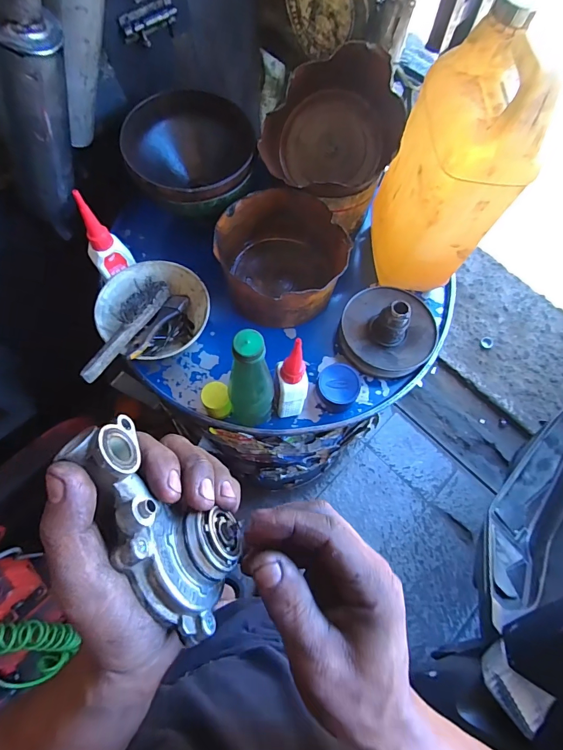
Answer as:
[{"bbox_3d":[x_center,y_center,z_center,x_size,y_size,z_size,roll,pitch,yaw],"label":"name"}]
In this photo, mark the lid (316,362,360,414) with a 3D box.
[{"bbox_3d":[0.081,0.018,0.550,0.061,0.049,0.060,-35,74,-14],"label":"lid"}]

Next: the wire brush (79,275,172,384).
[{"bbox_3d":[-0.213,-0.066,0.522,0.039,0.033,0.185,18,56,5],"label":"wire brush"}]

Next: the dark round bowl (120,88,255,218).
[{"bbox_3d":[-0.140,-0.324,0.599,0.181,0.095,0.182,1,69,-2],"label":"dark round bowl"}]

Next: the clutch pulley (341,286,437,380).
[{"bbox_3d":[0.164,-0.077,0.571,0.145,0.070,0.148,41,73,13],"label":"clutch pulley"}]

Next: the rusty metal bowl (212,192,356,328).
[{"bbox_3d":[-0.008,-0.171,0.595,0.168,0.106,0.189,-17,71,-8],"label":"rusty metal bowl"}]

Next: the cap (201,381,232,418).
[{"bbox_3d":[-0.087,0.035,0.523,0.035,0.042,0.043,-14,70,-7],"label":"cap"}]

